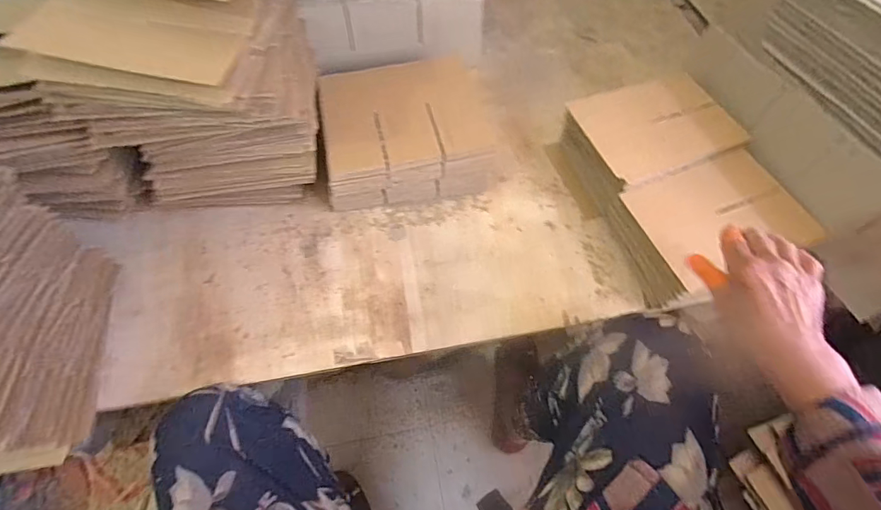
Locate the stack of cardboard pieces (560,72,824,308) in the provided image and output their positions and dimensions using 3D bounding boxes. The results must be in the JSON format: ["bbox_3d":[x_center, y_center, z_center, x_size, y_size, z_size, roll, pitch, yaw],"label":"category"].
[{"bbox_3d":[0.321,-0.096,0.581,0.216,0.084,0.294,-16,66,-7],"label":"stack of cardboard pieces"}]

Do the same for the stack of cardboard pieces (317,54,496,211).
[{"bbox_3d":[-0.046,-0.193,0.635,0.245,0.080,0.216,-10,65,-4],"label":"stack of cardboard pieces"}]

